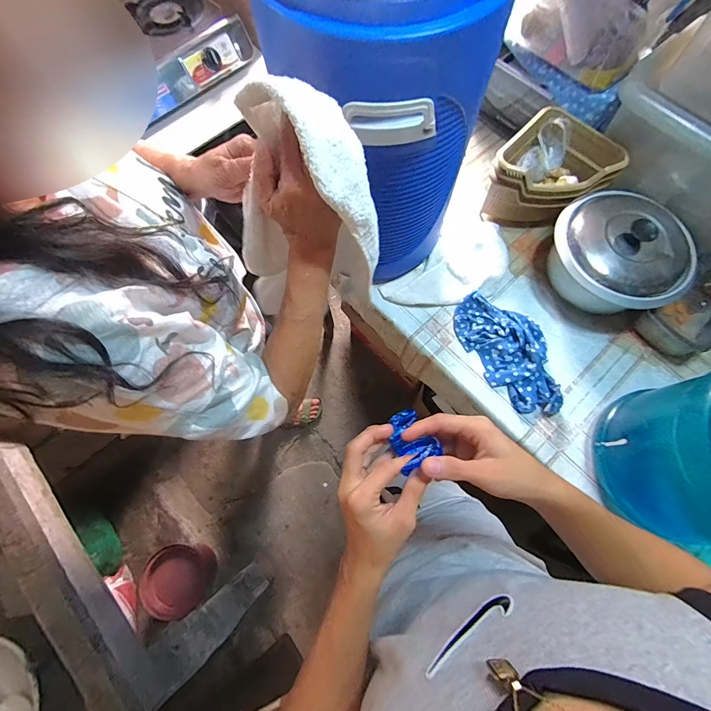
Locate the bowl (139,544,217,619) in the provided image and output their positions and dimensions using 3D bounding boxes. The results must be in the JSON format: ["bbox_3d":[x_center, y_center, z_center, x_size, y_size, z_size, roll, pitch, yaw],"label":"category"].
[{"bbox_3d":[-0.594,0.751,1.192,0.202,0.200,0.222,0,71,0],"label":"bowl"}]

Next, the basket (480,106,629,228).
[{"bbox_3d":[0.413,-0.372,0.745,0.206,0.169,0.180,35,75,11],"label":"basket"}]

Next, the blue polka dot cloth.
[{"bbox_3d":[0.316,-0.013,0.699,0.136,0.043,0.282,-27,73,-8],"label":"blue polka dot cloth"}]

